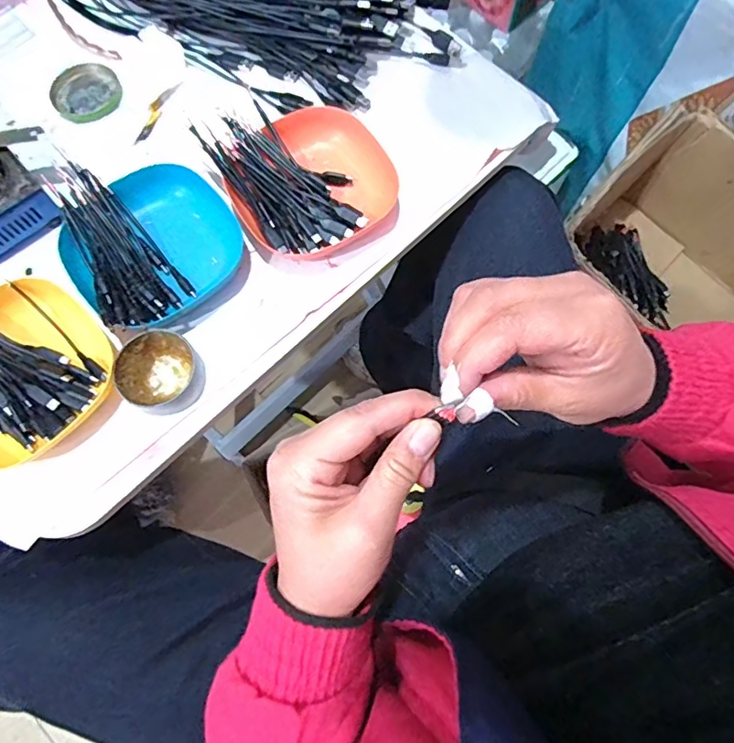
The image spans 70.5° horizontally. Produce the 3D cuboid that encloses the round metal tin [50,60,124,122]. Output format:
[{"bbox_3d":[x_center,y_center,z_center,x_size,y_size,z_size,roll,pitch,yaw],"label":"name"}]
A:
[{"bbox_3d":[-0.282,-0.281,0.521,0.066,0.010,0.060,0,74,0],"label":"round metal tin"}]

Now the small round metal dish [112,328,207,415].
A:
[{"bbox_3d":[-0.166,0.000,0.418,0.060,0.024,0.063,0,74,0],"label":"small round metal dish"}]

